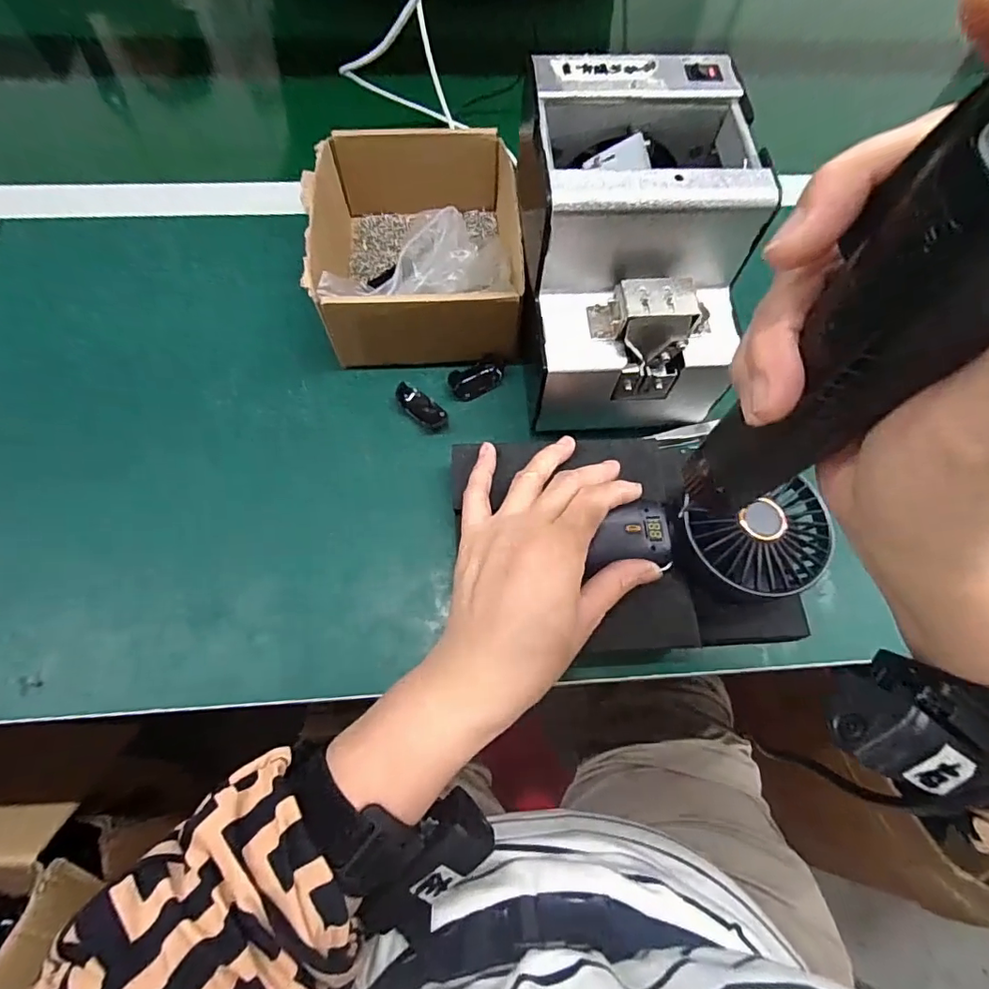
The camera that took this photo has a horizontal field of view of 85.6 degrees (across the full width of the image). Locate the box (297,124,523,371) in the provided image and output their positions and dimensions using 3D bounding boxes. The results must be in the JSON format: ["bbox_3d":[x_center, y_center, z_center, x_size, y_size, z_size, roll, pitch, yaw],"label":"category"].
[{"bbox_3d":[-0.060,-0.189,0.411,0.142,0.073,0.176,-4,68,-3],"label":"box"}]

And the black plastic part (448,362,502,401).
[{"bbox_3d":[-0.013,-0.086,0.402,0.041,0.008,0.021,-20,70,-9],"label":"black plastic part"}]

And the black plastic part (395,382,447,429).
[{"bbox_3d":[-0.054,-0.066,0.394,0.042,0.010,0.019,38,72,13],"label":"black plastic part"}]

